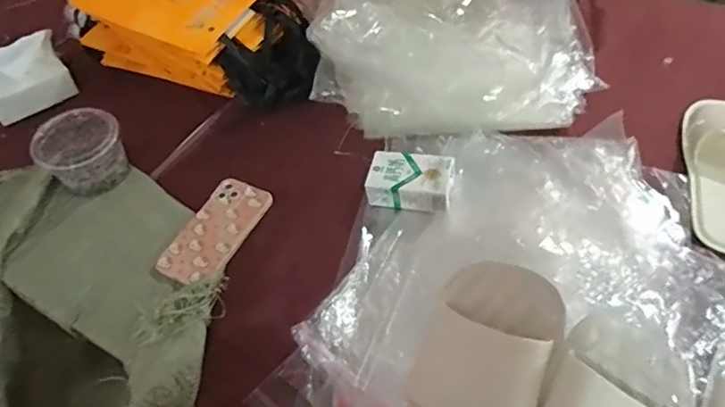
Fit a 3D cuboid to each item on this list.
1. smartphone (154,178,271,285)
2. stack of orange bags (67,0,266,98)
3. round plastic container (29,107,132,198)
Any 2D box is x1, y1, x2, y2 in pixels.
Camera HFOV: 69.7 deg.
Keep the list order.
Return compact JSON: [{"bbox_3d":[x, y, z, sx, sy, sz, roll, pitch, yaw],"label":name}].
[{"bbox_3d":[-0.193,0.037,0.690,0.084,0.015,0.165,21,57,20],"label":"smartphone"},{"bbox_3d":[-0.312,-0.326,0.900,0.327,0.139,0.225,19,56,19],"label":"stack of orange bags"},{"bbox_3d":[-0.398,-0.071,0.747,0.111,0.080,0.111,-3,52,3],"label":"round plastic container"}]

